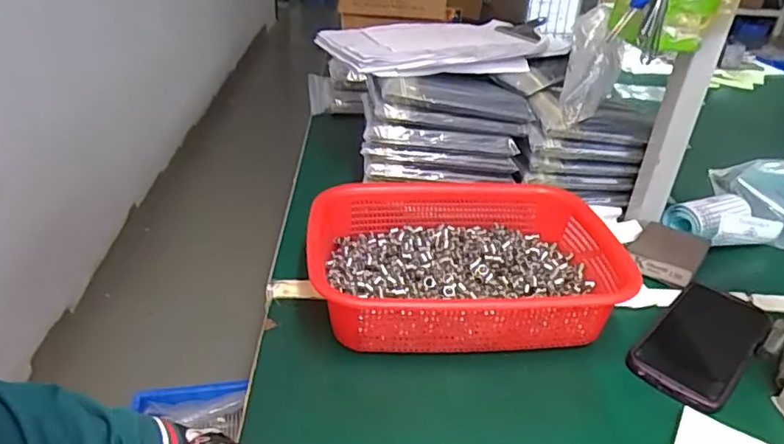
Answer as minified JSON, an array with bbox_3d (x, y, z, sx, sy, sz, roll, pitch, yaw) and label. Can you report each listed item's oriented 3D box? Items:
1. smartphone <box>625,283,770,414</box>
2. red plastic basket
[{"bbox_3d":[0.284,0.109,0.511,0.080,0.016,0.171,29,37,36],"label":"smartphone"},{"bbox_3d":[0.069,0.043,0.538,0.276,0.079,0.201,2,29,-5],"label":"red plastic basket"}]

